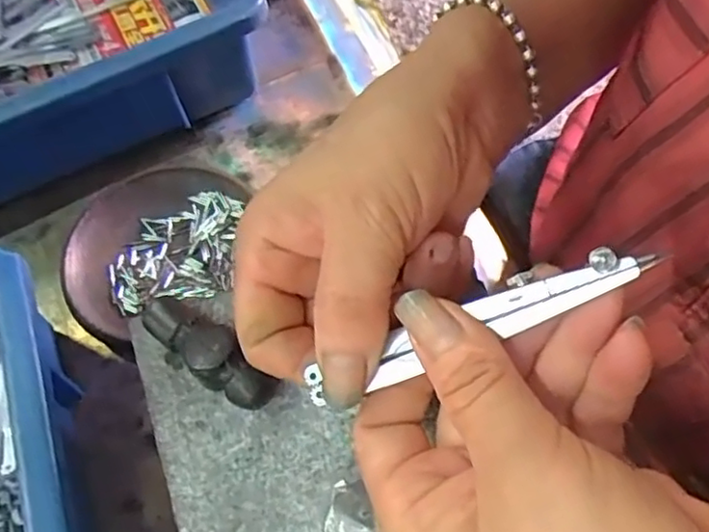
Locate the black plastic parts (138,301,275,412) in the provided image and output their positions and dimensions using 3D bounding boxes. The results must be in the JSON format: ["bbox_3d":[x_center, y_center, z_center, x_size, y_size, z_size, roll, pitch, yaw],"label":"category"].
[{"bbox_3d":[-0.060,0.037,0.262,0.066,0.022,0.021,30,66,20],"label":"black plastic parts"}]

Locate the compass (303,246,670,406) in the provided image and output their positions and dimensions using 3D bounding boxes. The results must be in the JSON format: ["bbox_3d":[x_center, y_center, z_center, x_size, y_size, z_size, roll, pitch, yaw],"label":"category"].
[{"bbox_3d":[0.032,0.017,0.186,0.107,0.006,0.013,-26,57,20],"label":"compass"}]

